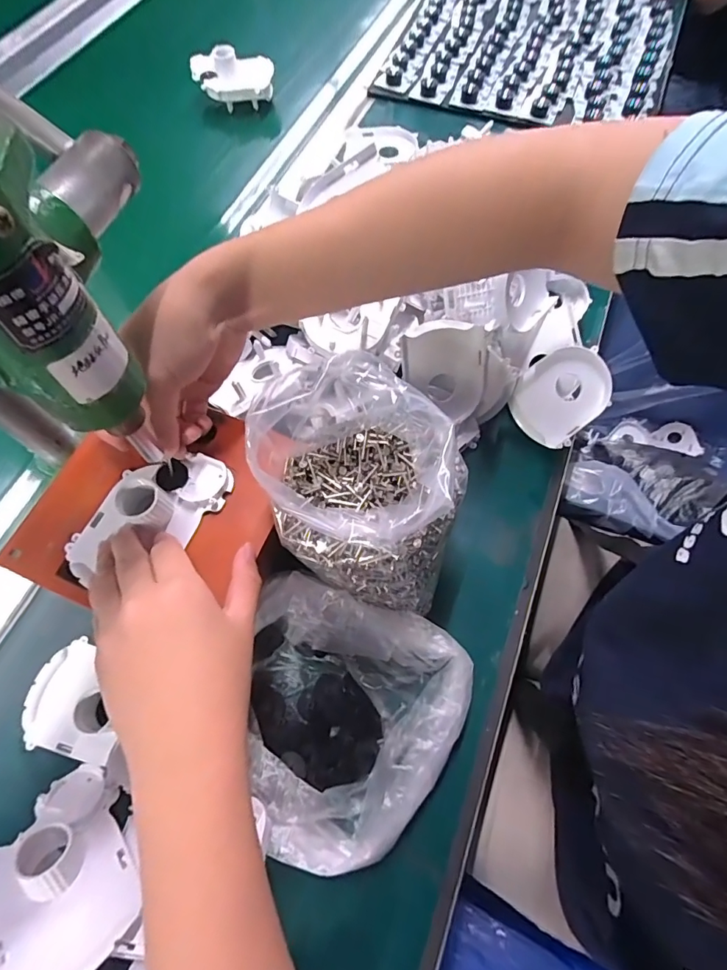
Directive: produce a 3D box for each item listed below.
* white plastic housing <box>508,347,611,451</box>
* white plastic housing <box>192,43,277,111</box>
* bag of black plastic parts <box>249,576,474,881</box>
[{"bbox_3d":[0.168,-0.076,0.394,0.083,0.024,0.066,-45,86,-4],"label":"white plastic housing"},{"bbox_3d":[-0.165,-0.511,0.573,0.100,0.048,0.043,-2,66,-2],"label":"white plastic housing"},{"bbox_3d":[-0.017,0.146,0.280,0.151,0.065,0.150,16,67,7],"label":"bag of black plastic parts"}]

